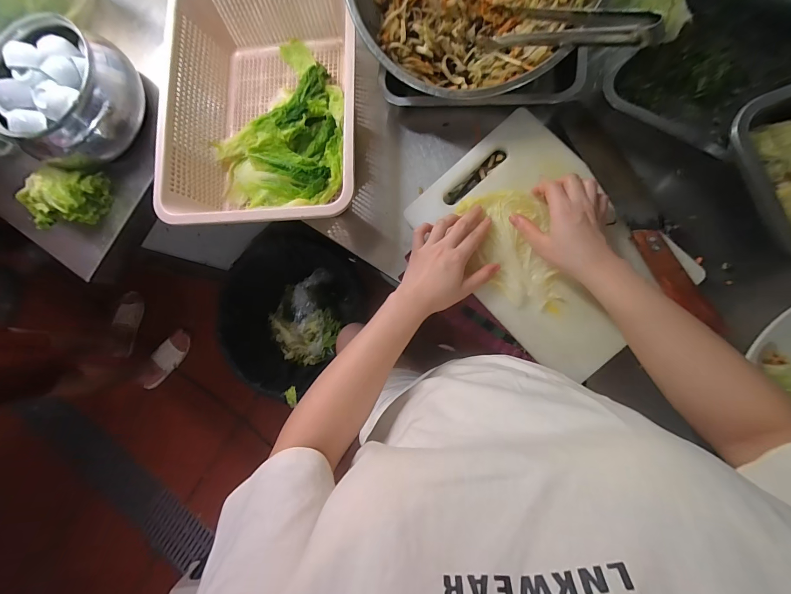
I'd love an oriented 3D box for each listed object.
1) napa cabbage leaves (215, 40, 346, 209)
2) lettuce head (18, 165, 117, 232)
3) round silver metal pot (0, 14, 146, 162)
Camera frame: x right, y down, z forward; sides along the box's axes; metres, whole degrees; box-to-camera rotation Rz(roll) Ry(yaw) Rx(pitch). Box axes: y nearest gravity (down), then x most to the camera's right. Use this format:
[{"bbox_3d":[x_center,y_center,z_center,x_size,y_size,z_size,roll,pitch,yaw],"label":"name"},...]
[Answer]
[{"bbox_3d":[-0.158,-0.242,0.473,0.177,0.040,0.241,0,84,8],"label":"napa cabbage leaves"},{"bbox_3d":[-0.536,-0.161,0.544,0.126,0.059,0.085,-2,84,7],"label":"lettuce head"},{"bbox_3d":[-0.503,-0.307,0.513,0.168,0.106,0.175,-1,84,7],"label":"round silver metal pot"}]

